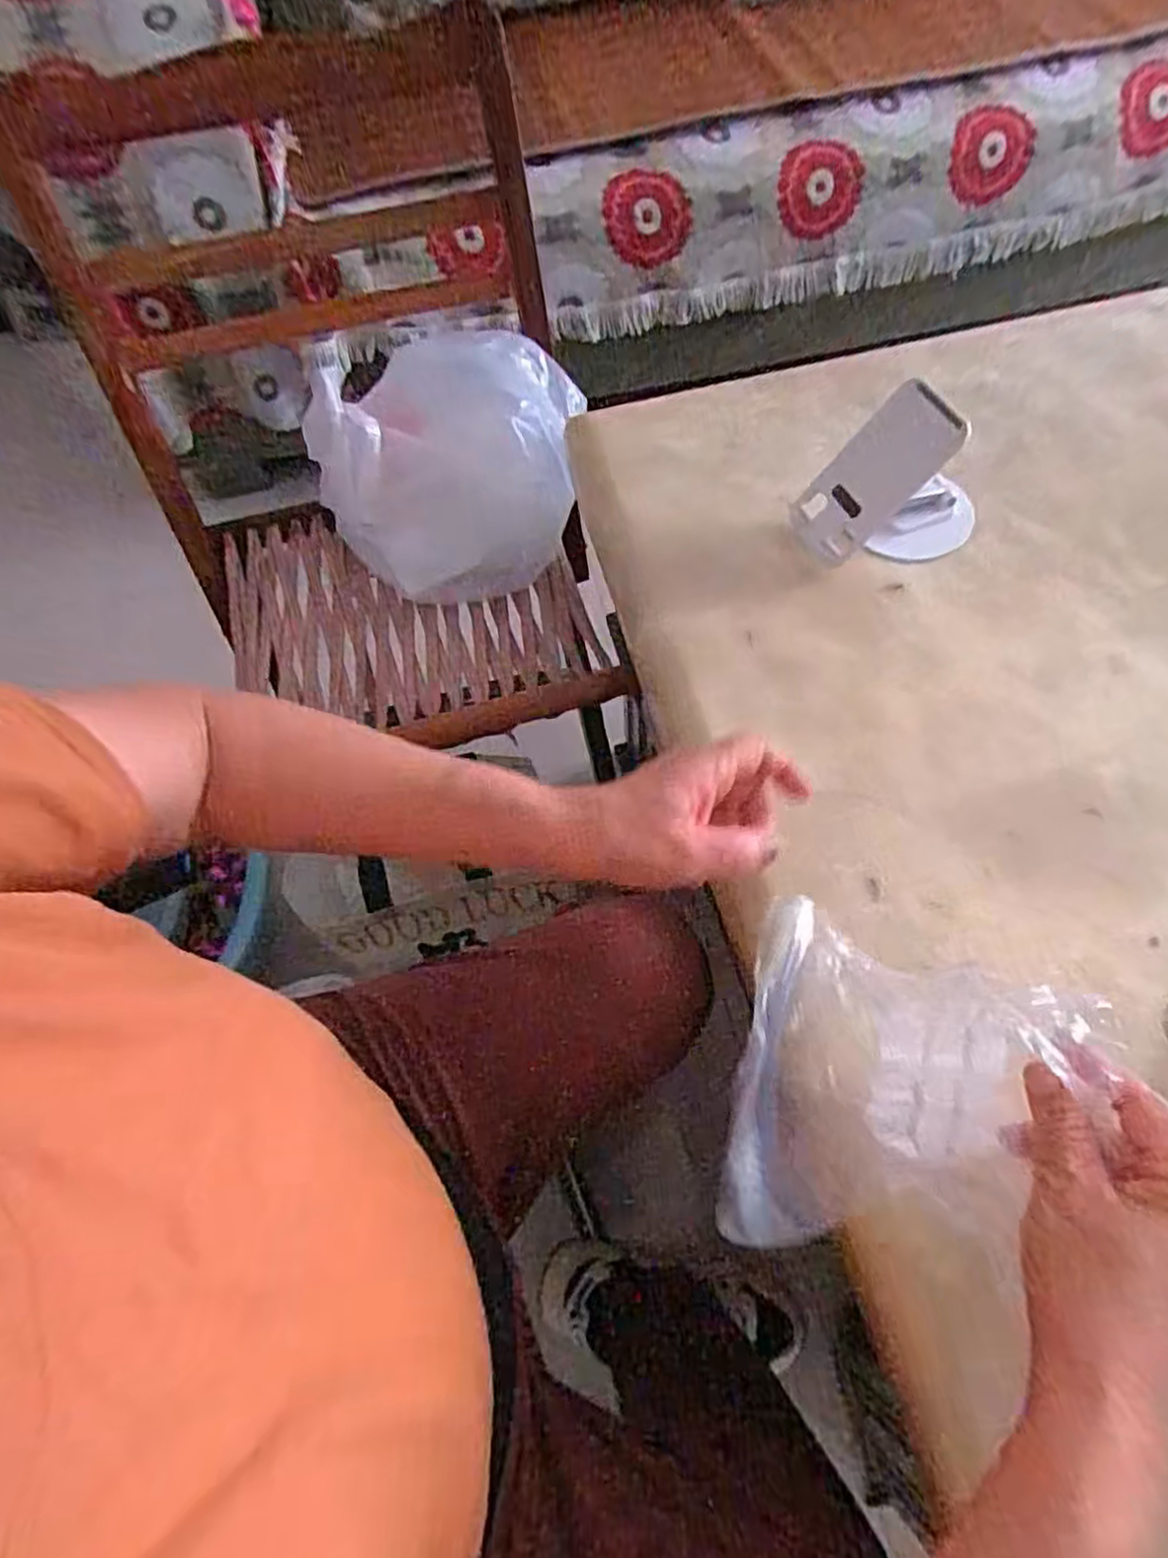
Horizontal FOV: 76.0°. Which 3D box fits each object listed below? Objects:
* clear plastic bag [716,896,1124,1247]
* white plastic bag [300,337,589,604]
[{"bbox_3d":[0.147,0.139,0.342,0.153,0.043,0.163,2,62,29],"label":"clear plastic bag"},{"bbox_3d":[-0.129,-0.283,0.686,0.236,0.137,0.180,-5,62,0],"label":"white plastic bag"}]

